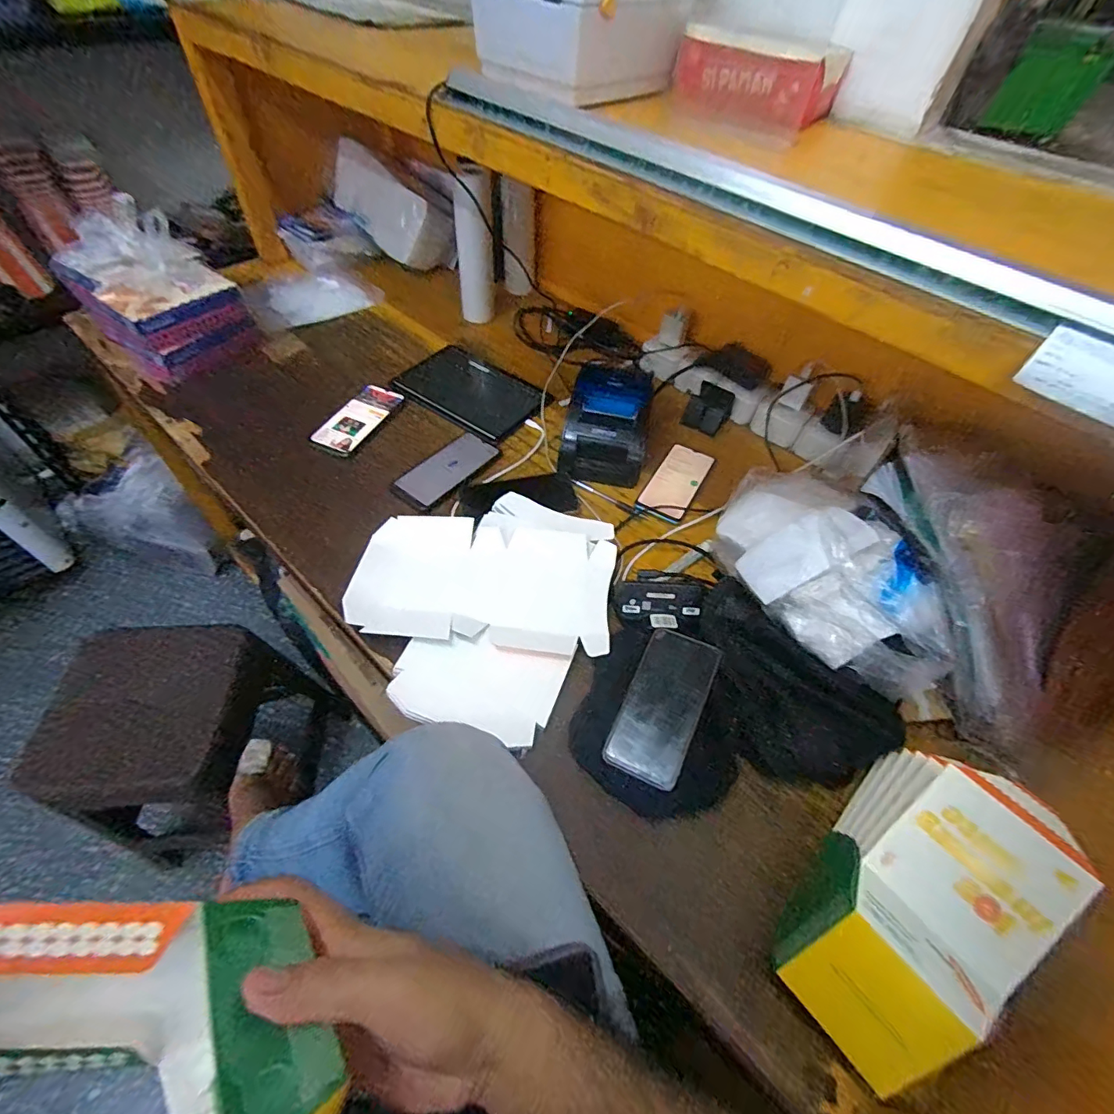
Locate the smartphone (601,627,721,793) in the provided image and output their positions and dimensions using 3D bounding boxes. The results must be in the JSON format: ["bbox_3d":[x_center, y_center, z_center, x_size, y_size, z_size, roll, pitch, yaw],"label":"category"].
[{"bbox_3d":[0.114,0.158,0.545,0.078,0.005,0.159,20,68,23],"label":"smartphone"}]

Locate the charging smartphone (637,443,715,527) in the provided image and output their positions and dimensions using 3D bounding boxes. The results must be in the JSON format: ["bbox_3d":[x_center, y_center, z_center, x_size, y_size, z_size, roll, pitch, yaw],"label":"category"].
[{"bbox_3d":[0.188,-0.119,0.795,0.073,0.014,0.167,26,55,14],"label":"charging smartphone"}]

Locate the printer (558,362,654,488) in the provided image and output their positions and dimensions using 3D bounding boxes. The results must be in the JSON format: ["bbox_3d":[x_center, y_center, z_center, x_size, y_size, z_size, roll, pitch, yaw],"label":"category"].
[{"bbox_3d":[0.076,-0.202,0.788,0.125,0.102,0.149,9,53,2],"label":"printer"}]

